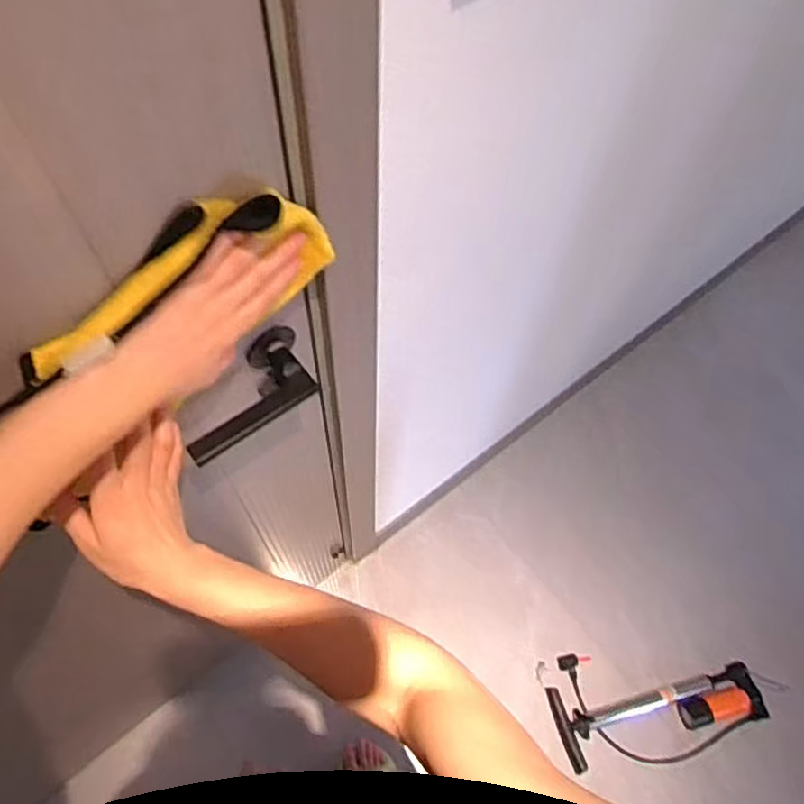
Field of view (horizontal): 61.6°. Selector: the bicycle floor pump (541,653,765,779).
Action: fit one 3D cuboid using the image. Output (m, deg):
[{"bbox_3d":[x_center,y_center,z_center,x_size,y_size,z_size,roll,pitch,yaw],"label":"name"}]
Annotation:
[{"bbox_3d":[0.527,0.629,1.397,0.416,0.090,0.215,-4,64,-3],"label":"bicycle floor pump"}]

